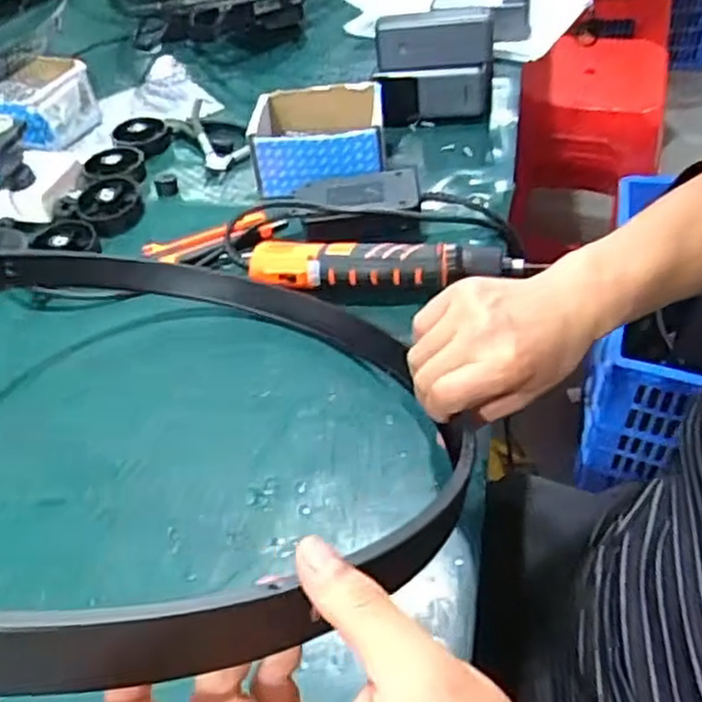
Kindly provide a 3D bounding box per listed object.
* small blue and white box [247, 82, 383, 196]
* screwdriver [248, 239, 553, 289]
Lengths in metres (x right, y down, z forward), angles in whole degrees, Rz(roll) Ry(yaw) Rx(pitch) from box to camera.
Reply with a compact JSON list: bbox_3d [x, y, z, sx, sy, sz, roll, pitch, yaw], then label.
[{"bbox_3d":[-0.035,-0.227,0.763,0.138,0.067,0.124,-4,48,3],"label":"small blue and white box"},{"bbox_3d":[0.028,-0.079,0.626,0.239,0.034,0.034,2,48,9],"label":"screwdriver"}]

